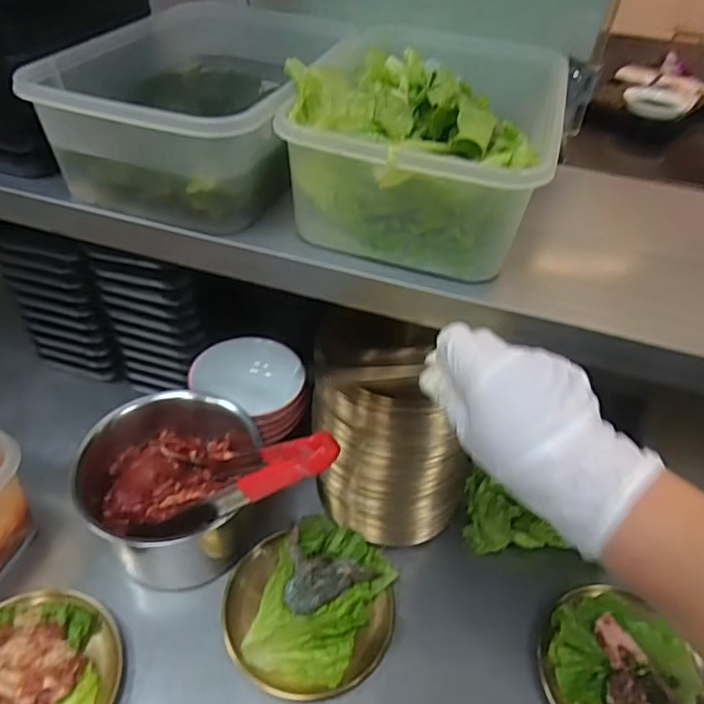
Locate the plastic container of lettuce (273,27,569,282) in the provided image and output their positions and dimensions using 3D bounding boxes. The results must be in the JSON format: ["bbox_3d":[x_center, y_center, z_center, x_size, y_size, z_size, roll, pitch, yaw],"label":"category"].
[{"bbox_3d":[0.062,-0.185,0.520,0.198,0.109,0.232,12,44,8],"label":"plastic container of lettuce"}]

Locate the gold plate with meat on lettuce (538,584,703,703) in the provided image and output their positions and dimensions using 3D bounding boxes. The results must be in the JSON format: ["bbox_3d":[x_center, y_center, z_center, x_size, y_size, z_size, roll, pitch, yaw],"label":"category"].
[{"bbox_3d":[0.254,0.307,0.539,0.138,0.033,0.160,-23,50,-26],"label":"gold plate with meat on lettuce"}]

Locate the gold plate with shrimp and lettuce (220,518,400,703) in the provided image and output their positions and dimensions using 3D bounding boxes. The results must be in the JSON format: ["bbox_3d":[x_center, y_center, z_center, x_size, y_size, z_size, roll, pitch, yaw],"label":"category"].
[{"bbox_3d":[-0.040,0.247,0.577,0.168,0.027,0.157,3,44,-3],"label":"gold plate with shrimp and lettuce"}]

